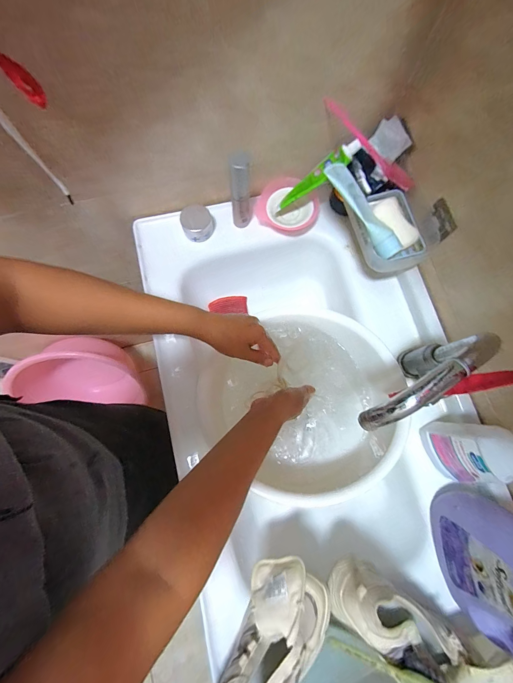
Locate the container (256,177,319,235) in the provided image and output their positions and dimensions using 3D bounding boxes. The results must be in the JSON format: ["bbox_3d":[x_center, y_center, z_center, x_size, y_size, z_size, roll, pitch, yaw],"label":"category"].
[{"bbox_3d":[0.062,-0.270,0.586,0.119,0.043,0.097,14,77,2],"label":"container"}]

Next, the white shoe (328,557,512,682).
[{"bbox_3d":[0.208,0.407,0.392,0.244,0.080,0.108,32,78,6],"label":"white shoe"}]

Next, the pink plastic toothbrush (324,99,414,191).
[{"bbox_3d":[0.186,-0.319,0.484,0.191,0.021,0.021,39,78,-12],"label":"pink plastic toothbrush"}]

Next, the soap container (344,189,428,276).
[{"bbox_3d":[0.217,-0.184,0.485,0.115,0.038,0.137,-20,78,-6],"label":"soap container"}]

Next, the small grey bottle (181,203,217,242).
[{"bbox_3d":[-0.111,-0.227,0.572,0.064,0.058,0.057,-12,78,-4],"label":"small grey bottle"}]

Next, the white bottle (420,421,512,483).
[{"bbox_3d":[0.312,0.163,0.389,0.045,0.206,0.099,-26,79,-7],"label":"white bottle"}]

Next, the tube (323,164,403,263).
[{"bbox_3d":[0.172,-0.211,0.467,0.056,0.037,0.170,-37,80,-9],"label":"tube"}]

